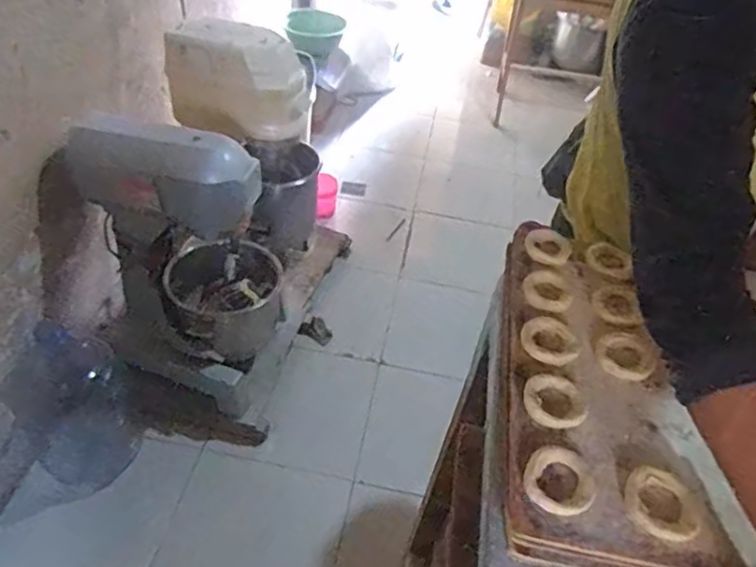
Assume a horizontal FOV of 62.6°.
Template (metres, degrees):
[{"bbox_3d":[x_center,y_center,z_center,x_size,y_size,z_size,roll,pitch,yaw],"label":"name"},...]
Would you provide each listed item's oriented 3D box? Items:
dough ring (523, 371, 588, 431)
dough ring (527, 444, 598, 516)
[{"bbox_3d":[0.175,0.115,0.621,0.055,0.010,0.065,-12,46,-20],"label":"dough ring"},{"bbox_3d":[0.165,0.178,0.561,0.061,0.012,0.066,4,43,-4],"label":"dough ring"}]

